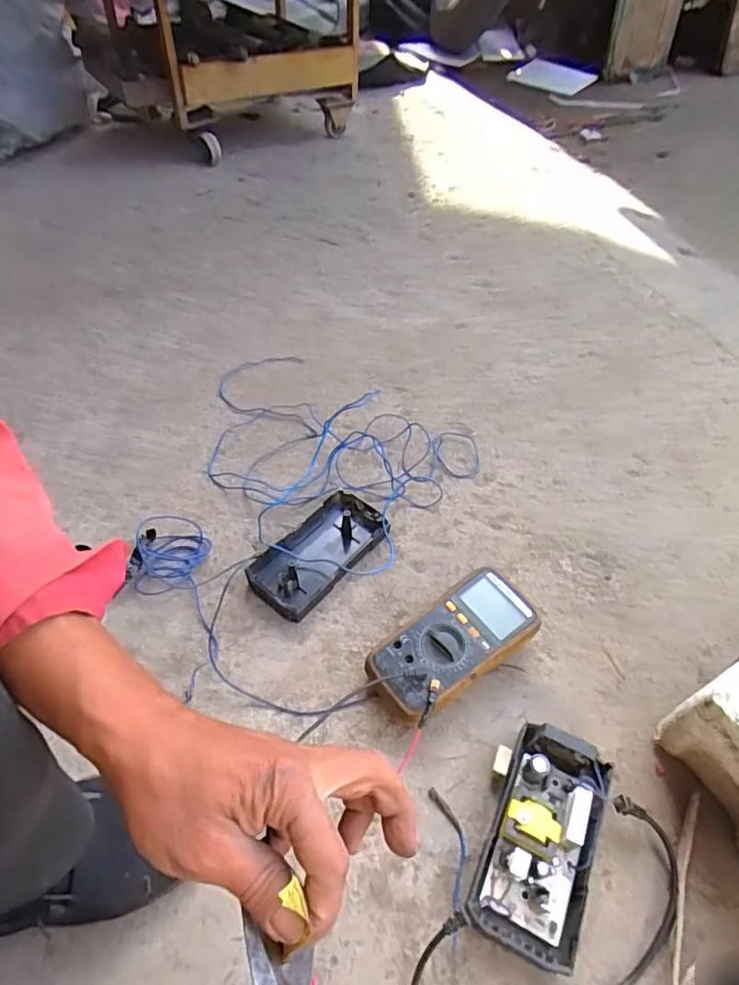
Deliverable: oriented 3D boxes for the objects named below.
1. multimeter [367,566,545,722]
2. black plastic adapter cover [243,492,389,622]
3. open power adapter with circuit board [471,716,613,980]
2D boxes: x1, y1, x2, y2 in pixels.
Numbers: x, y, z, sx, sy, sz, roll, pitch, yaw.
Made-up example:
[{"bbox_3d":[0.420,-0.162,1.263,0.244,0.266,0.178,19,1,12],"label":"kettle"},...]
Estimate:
[{"bbox_3d":[0.088,0.161,0.578,0.178,0.052,0.090,-30,57,-21],"label":"multimeter"},{"bbox_3d":[-0.058,0.071,0.652,0.083,0.029,0.166,36,60,26],"label":"black plastic adapter cover"},{"bbox_3d":[0.144,0.293,0.471,0.095,0.053,0.164,20,55,15],"label":"open power adapter with circuit board"}]

